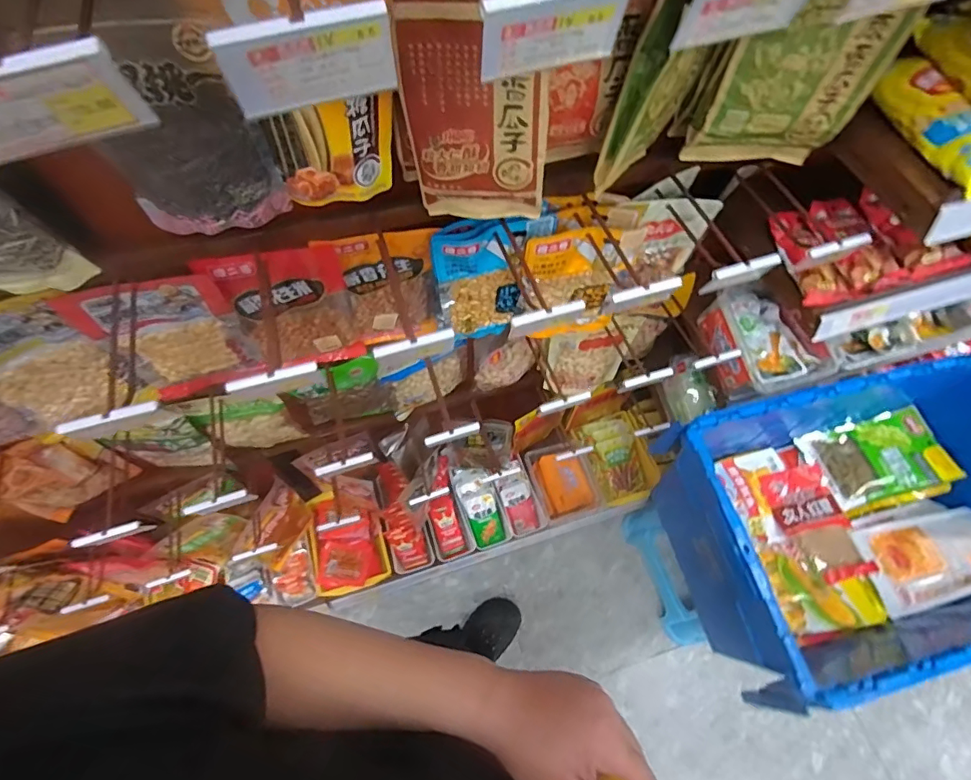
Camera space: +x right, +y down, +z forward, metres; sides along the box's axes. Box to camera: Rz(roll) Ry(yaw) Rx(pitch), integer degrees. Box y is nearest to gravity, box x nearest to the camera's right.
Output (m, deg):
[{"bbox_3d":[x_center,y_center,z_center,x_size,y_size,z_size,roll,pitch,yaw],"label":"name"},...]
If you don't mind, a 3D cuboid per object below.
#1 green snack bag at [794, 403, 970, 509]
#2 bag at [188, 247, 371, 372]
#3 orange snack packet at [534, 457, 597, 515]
[{"bbox_3d":[0.750,0.129,0.952,0.219,0.040,0.154,-19,59,5],"label":"green snack bag"},{"bbox_3d":[-0.254,-0.100,0.664,0.144,0.217,0.035,-13,65,-9],"label":"bag"},{"bbox_3d":[0.202,0.231,1.252,0.118,0.026,0.140,-16,66,-10],"label":"orange snack packet"}]

